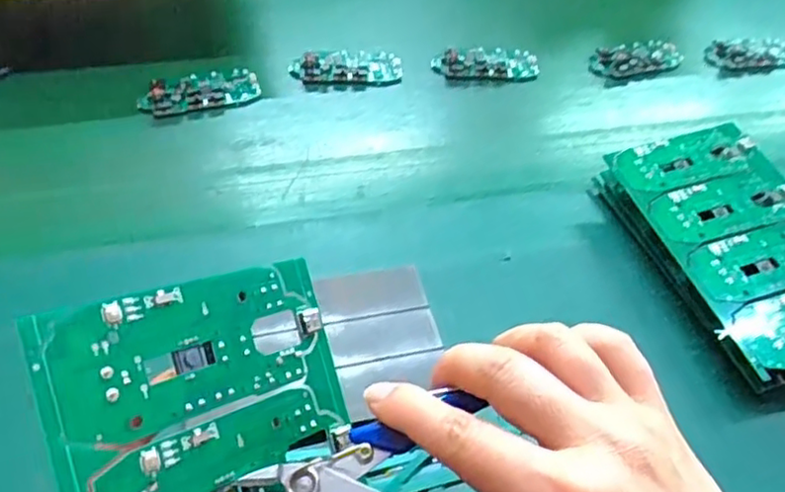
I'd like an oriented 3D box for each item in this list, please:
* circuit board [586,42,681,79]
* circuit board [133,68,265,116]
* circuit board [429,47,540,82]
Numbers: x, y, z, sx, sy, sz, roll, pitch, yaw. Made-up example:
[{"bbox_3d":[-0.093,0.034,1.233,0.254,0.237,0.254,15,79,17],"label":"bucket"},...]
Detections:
[{"bbox_3d":[0.239,-0.185,0.636,0.097,0.018,0.041,-17,53,-20],"label":"circuit board"},{"bbox_3d":[-0.161,-0.131,0.546,0.097,0.013,0.043,-14,52,-18],"label":"circuit board"},{"bbox_3d":[0.086,-0.170,0.610,0.095,0.015,0.036,2,49,-5],"label":"circuit board"}]

